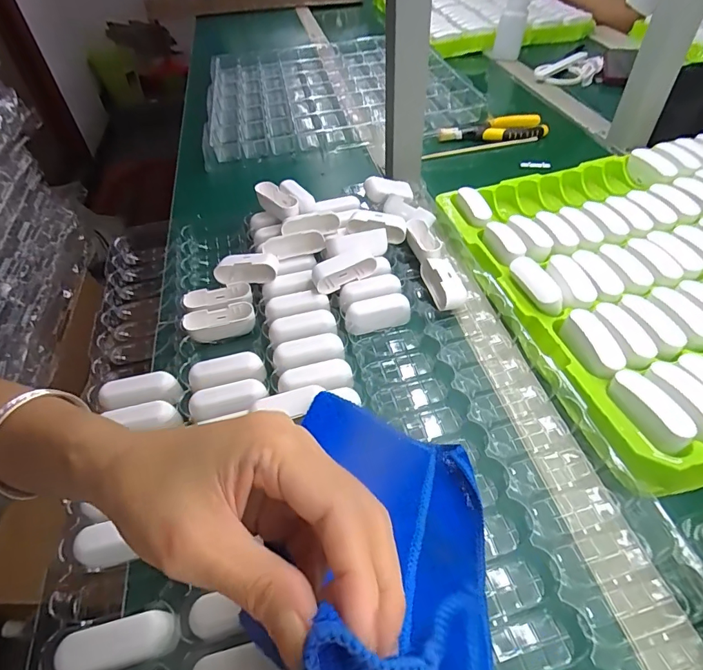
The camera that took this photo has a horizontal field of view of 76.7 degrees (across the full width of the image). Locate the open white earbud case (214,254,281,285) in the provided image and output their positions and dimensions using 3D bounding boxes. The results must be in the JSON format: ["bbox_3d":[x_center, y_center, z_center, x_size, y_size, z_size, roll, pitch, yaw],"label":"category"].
[{"bbox_3d":[-0.107,-0.067,0.452,0.062,0.023,0.024,-5,47,0],"label":"open white earbud case"}]

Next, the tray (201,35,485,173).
[{"bbox_3d":[-0.045,-0.468,0.832,0.443,0.039,0.451,-10,47,-4],"label":"tray"}]

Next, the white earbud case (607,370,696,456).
[{"bbox_3d":[0.225,0.055,0.334,0.031,0.018,0.065,-14,48,-9],"label":"white earbud case"}]

